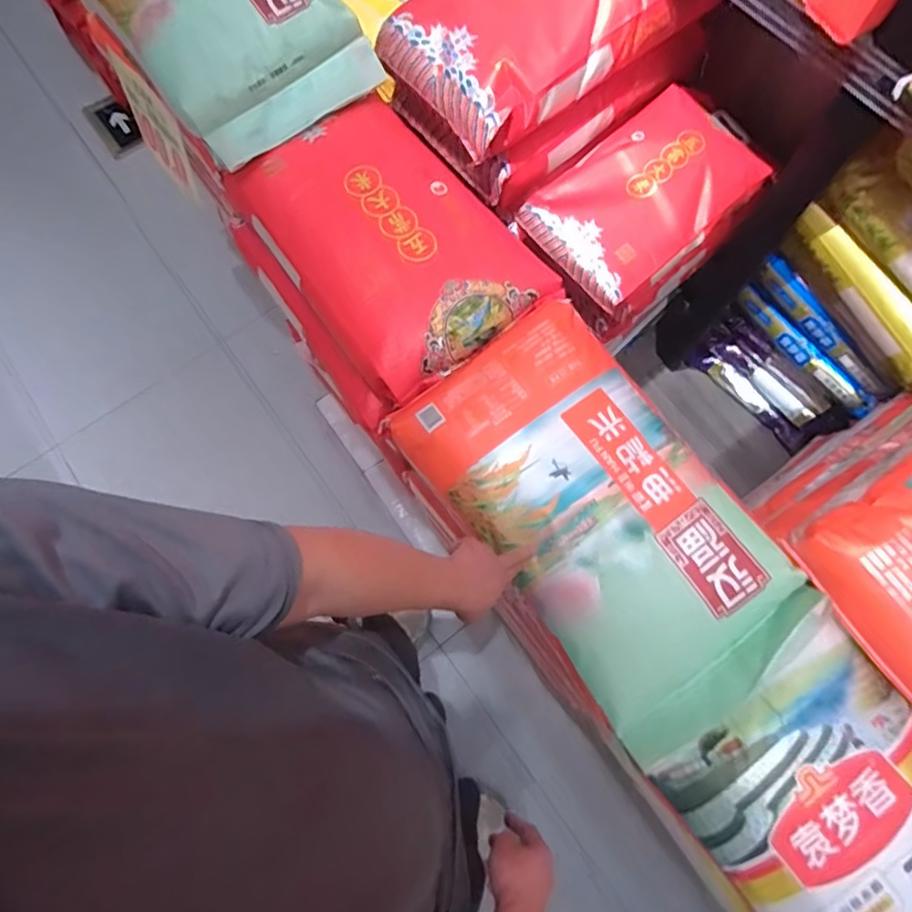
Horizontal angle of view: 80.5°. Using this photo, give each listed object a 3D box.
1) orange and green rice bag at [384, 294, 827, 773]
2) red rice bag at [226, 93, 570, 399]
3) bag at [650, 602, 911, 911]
[{"bbox_3d":[0.214,0.082,0.832,0.343,0.104,0.639,-36,75,-9],"label":"orange and green rice bag"},{"bbox_3d":[-0.132,-0.396,0.978,0.344,0.108,0.557,-36,76,-9],"label":"red rice bag"},{"bbox_3d":[0.567,0.543,0.666,0.348,0.078,0.568,-37,76,-10],"label":"bag"}]

